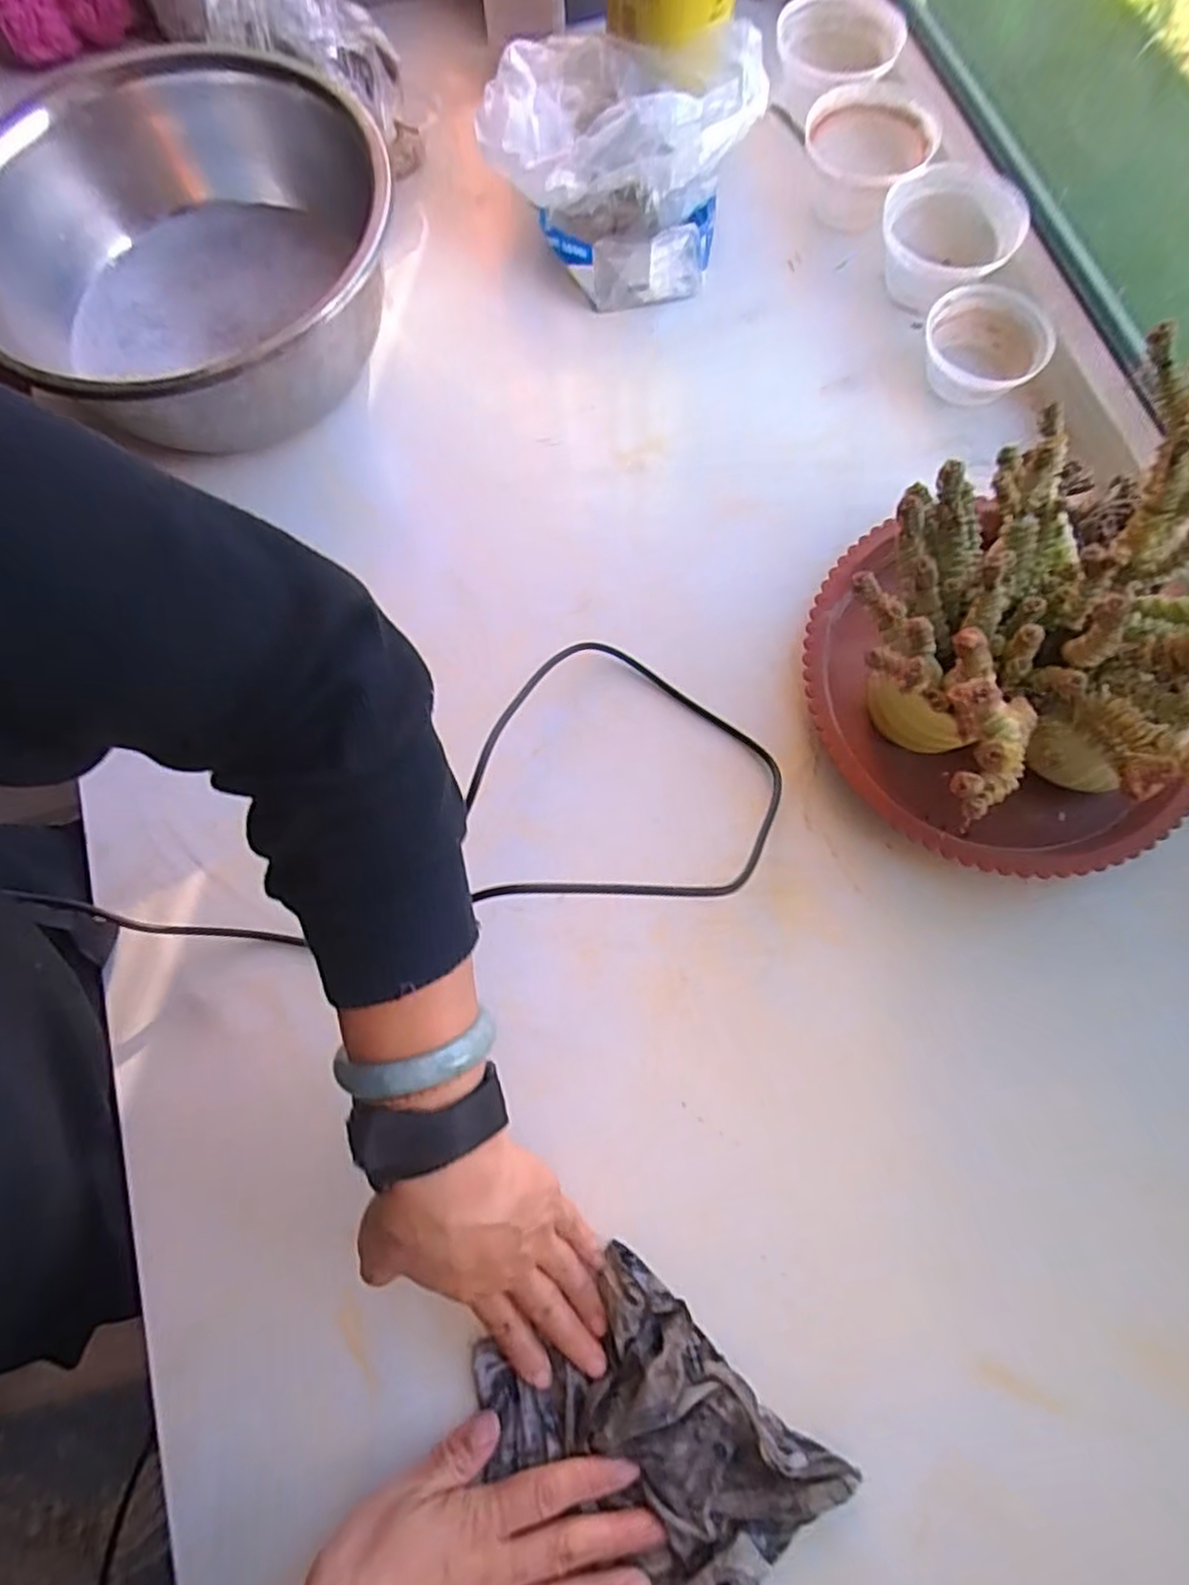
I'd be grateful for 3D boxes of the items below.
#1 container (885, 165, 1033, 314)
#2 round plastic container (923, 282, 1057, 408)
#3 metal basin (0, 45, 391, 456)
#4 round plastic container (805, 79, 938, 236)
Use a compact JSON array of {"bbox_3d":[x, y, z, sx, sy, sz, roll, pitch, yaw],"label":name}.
[{"bbox_3d":[0.263,-0.407,0.533,0.094,0.050,0.096,0,74,1],"label":"container"},{"bbox_3d":[0.278,-0.319,0.515,0.079,0.036,0.079,0,74,1],"label":"round plastic container"},{"bbox_3d":[-0.261,-0.369,0.504,0.285,0.111,0.256,26,76,8],"label":"metal basin"},{"bbox_3d":[0.206,-0.486,0.556,0.092,0.049,0.105,21,77,7],"label":"round plastic container"}]

